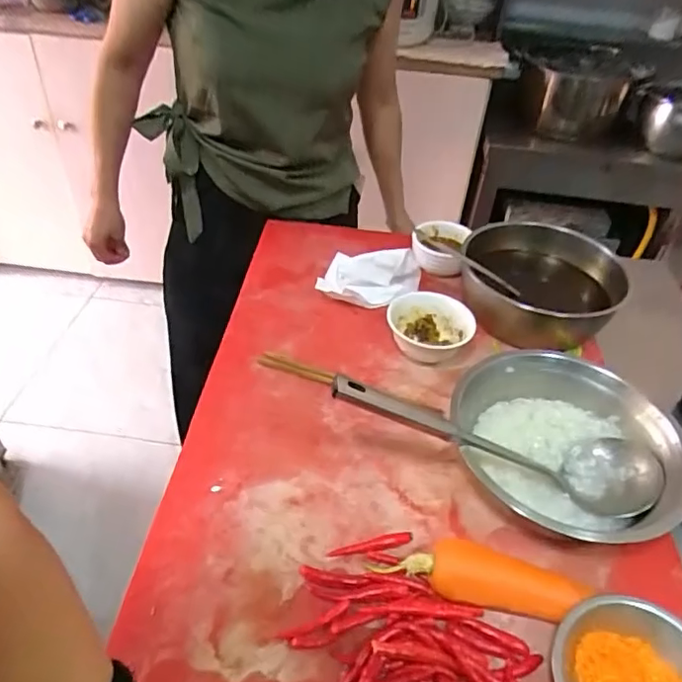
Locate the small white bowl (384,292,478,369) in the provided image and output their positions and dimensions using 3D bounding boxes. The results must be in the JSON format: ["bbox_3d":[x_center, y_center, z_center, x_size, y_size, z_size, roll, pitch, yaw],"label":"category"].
[{"bbox_3d":[0.115,-0.015,0.716,0.100,0.059,0.096,3,42,-2],"label":"small white bowl"}]

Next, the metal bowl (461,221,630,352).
[{"bbox_3d":[0.269,-0.077,0.787,0.183,0.104,0.201,3,42,-2],"label":"metal bowl"}]

